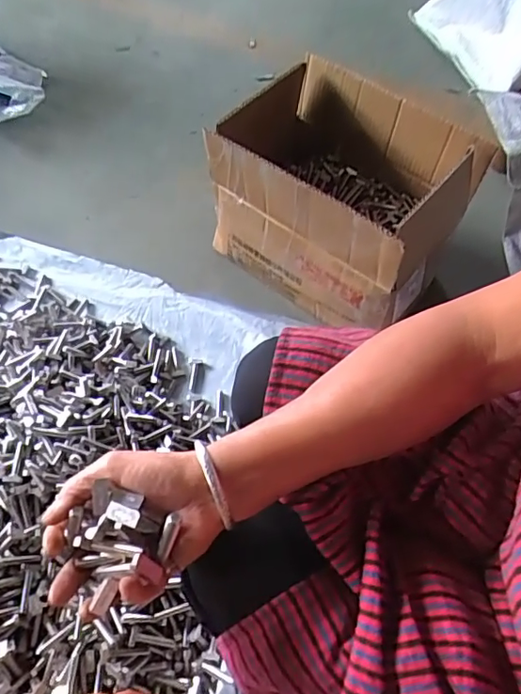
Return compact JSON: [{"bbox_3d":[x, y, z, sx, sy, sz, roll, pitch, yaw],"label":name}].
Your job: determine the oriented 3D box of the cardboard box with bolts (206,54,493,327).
[{"bbox_3d":[0.136,-0.231,0.821,0.320,0.242,0.274,38,66,20],"label":"cardboard box with bolts"}]

